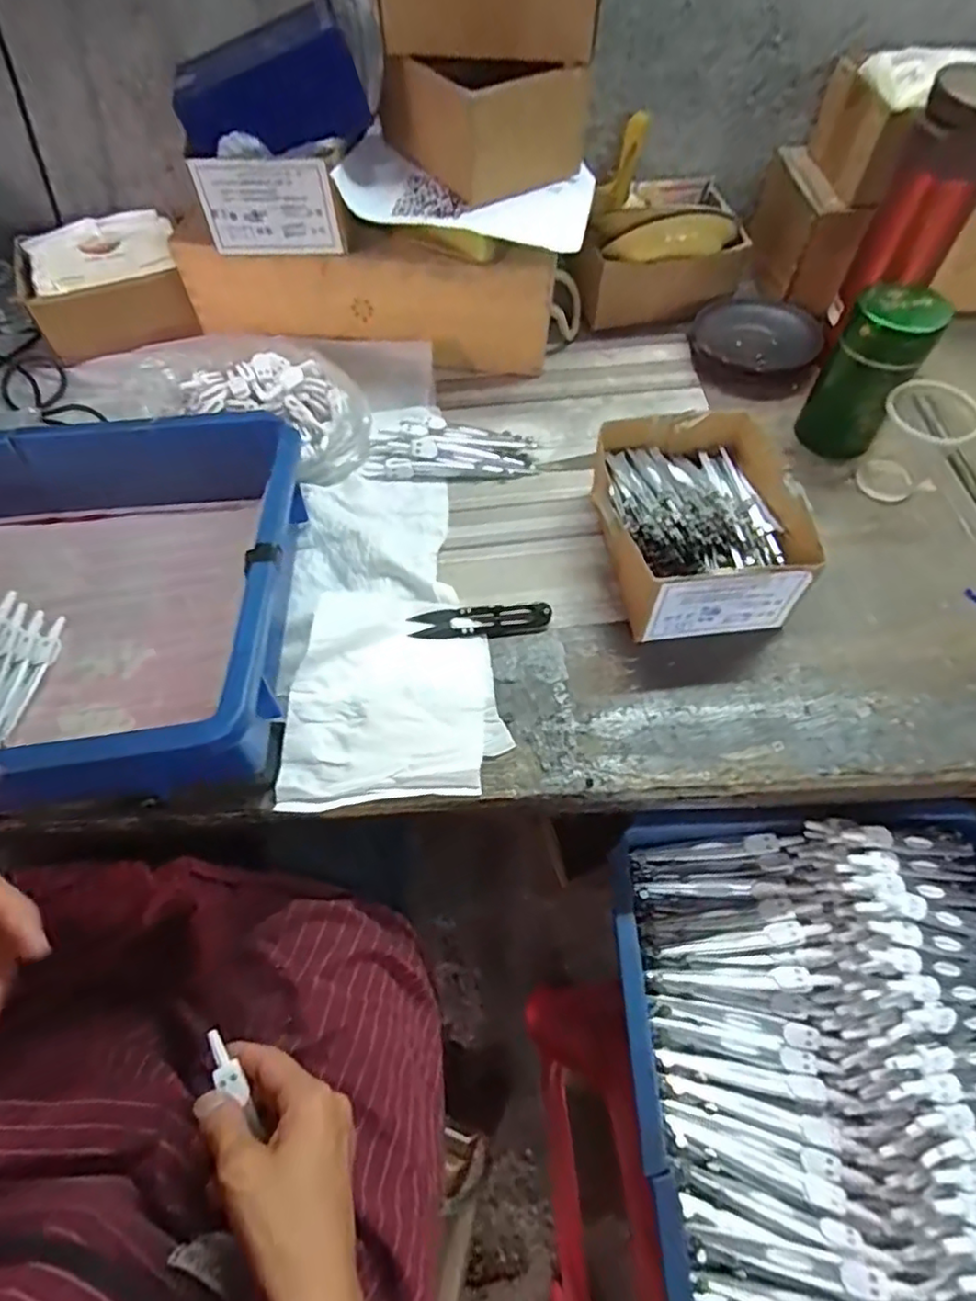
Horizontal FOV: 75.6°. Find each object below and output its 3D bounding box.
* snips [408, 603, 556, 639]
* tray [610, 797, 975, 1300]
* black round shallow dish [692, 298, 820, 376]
[{"bbox_3d":[-0.005,-0.022,0.455,0.100,0.010,0.021,-7,59,-4],"label":"snips"},{"bbox_3d":[0.238,0.308,0.371,0.293,0.075,0.414,-1,58,0],"label":"tray"},{"bbox_3d":[0.255,-0.297,0.605,0.109,0.028,0.115,0,58,0],"label":"black round shallow dish"}]

